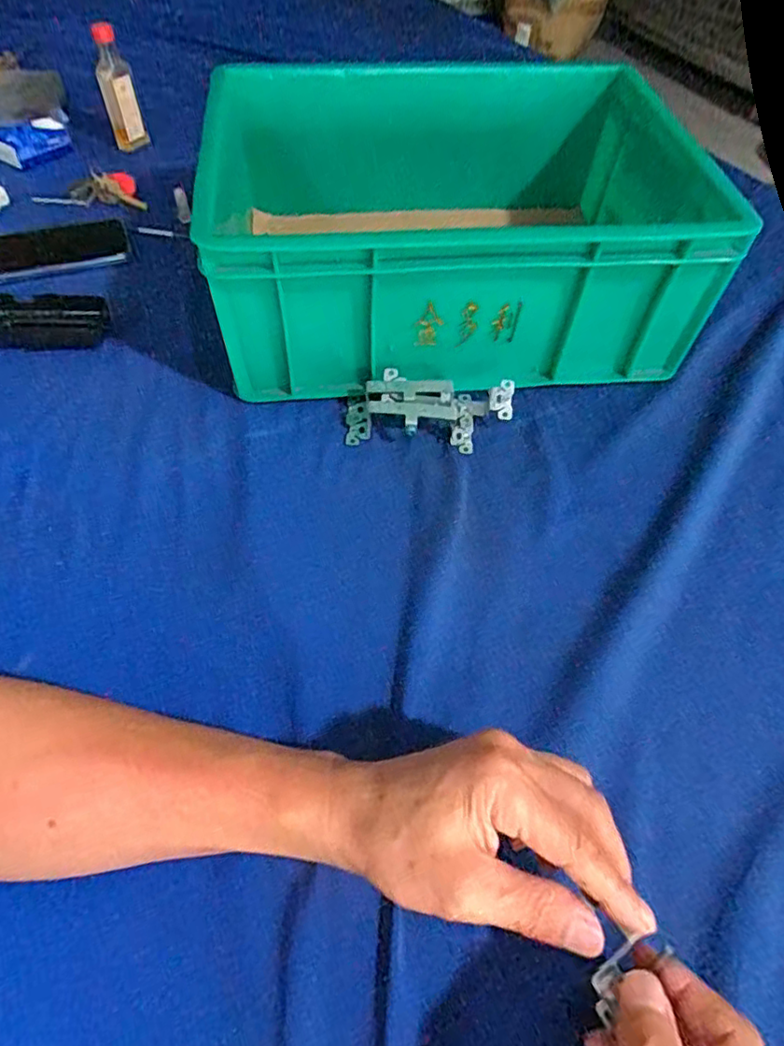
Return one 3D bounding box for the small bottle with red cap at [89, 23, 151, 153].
[{"bbox_3d":[-0.330,-0.521,0.719,0.040,0.124,0.037,-20,58,-16],"label":"small bottle with red cap"}]

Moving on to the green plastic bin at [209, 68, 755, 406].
[{"bbox_3d":[0.054,-0.269,0.543,0.411,0.145,0.297,-7,55,-7],"label":"green plastic bin"}]

